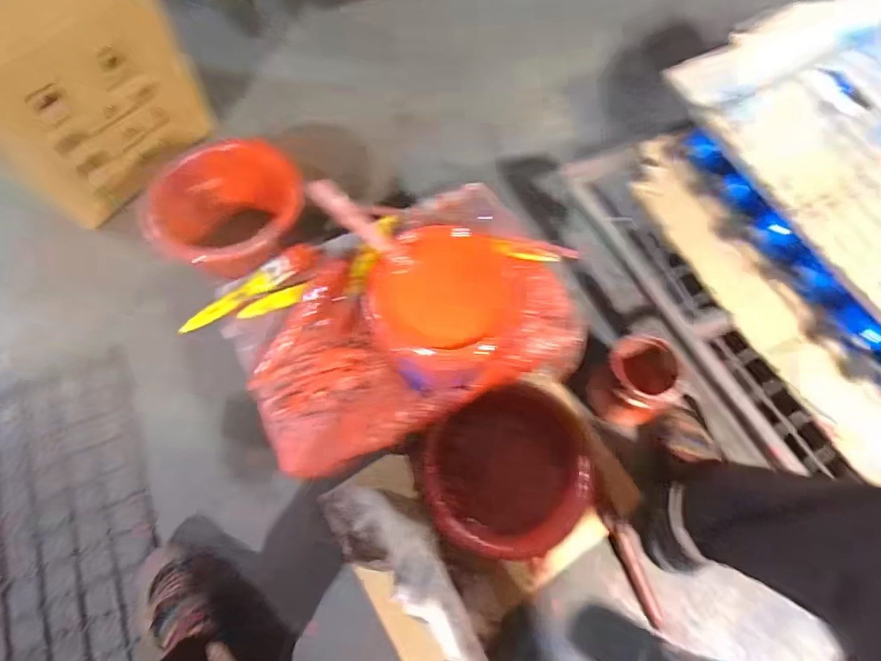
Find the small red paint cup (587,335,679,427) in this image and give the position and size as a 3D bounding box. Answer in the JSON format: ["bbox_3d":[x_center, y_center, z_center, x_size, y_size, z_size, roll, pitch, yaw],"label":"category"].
[{"bbox_3d":[0.277,0.070,0.681,0.099,0.129,0.104,1,65,-1],"label":"small red paint cup"}]

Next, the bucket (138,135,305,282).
[{"bbox_3d":[-0.296,-0.153,0.711,0.192,0.147,0.189,1,65,-1],"label":"bucket"}]

